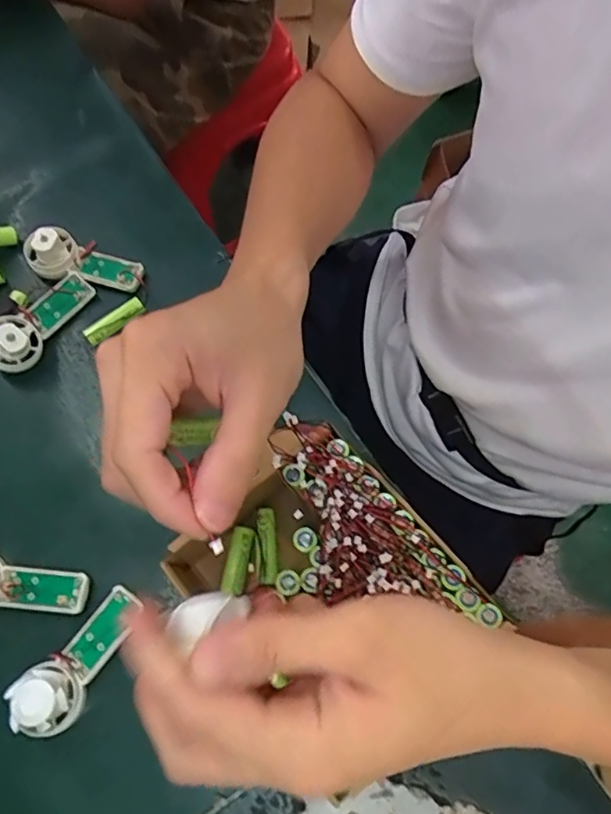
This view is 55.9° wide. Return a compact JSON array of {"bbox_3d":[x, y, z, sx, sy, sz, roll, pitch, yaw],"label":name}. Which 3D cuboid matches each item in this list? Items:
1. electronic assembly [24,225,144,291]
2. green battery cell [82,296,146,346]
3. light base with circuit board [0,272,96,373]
[{"bbox_3d":[-0.178,-0.118,0.464,0.092,0.028,0.034,15,67,-10],"label":"electronic assembly"},{"bbox_3d":[-0.149,-0.067,0.450,0.049,0.015,0.013,-33,72,-12],"label":"green battery cell"},{"bbox_3d":[-0.207,-0.070,0.446,0.032,0.029,0.094,36,74,13],"label":"light base with circuit board"}]

